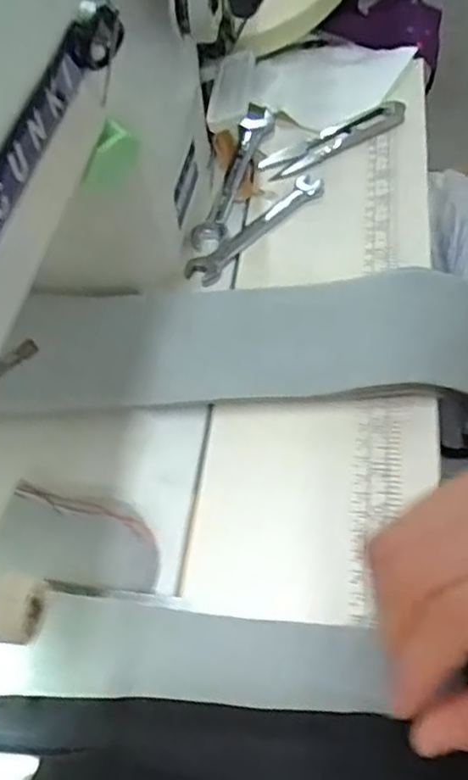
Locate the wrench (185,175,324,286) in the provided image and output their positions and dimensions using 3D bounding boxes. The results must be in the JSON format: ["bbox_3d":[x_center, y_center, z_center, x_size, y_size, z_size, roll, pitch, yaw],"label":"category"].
[{"bbox_3d":[0.016,-0.109,0.441,0.024,0.010,0.115,37,64,25],"label":"wrench"}]

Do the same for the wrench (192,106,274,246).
[{"bbox_3d":[0.000,-0.155,0.472,0.024,0.013,0.136,14,57,12],"label":"wrench"}]

